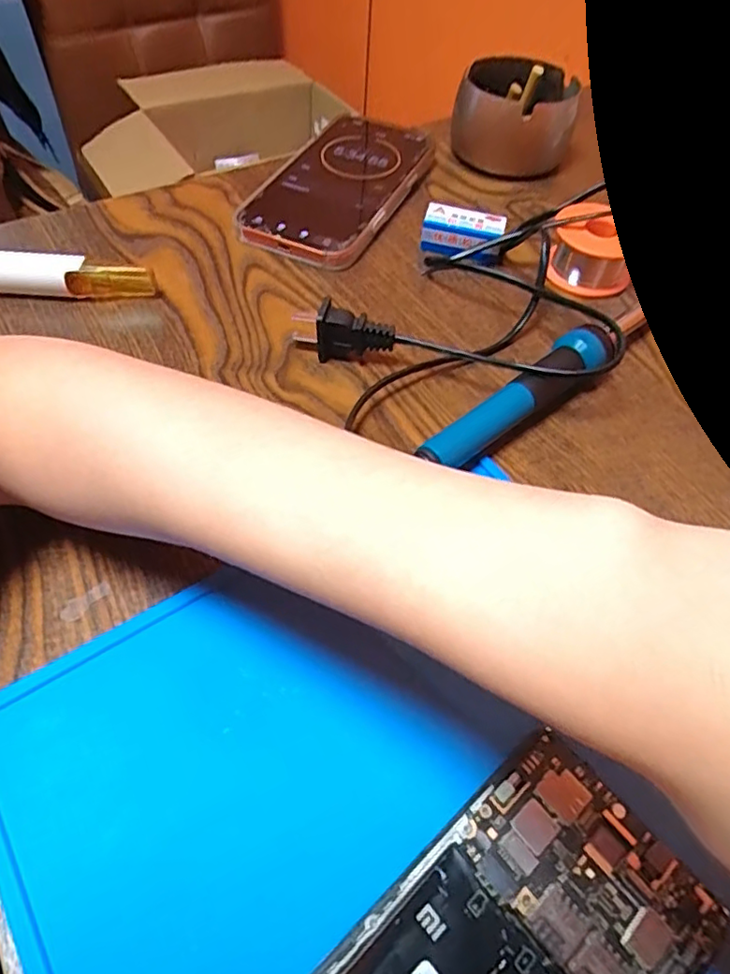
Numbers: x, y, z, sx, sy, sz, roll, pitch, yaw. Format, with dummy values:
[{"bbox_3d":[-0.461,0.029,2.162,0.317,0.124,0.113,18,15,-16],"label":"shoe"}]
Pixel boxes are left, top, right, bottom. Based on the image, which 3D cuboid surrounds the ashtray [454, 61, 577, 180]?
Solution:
[{"bbox_3d":[0.109,-0.273,0.446,0.084,0.051,0.084,10,54,2],"label":"ashtray"}]

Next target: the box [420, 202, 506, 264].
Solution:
[{"bbox_3d":[0.060,-0.154,0.372,0.049,0.023,0.026,12,54,4],"label":"box"}]

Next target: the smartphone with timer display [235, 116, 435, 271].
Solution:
[{"bbox_3d":[-0.015,-0.201,0.403,0.079,0.017,0.160,23,56,12],"label":"smartphone with timer display"}]

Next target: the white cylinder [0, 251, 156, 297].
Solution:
[{"bbox_3d":[-0.168,-0.114,0.330,0.104,0.021,0.016,3,54,-3],"label":"white cylinder"}]

